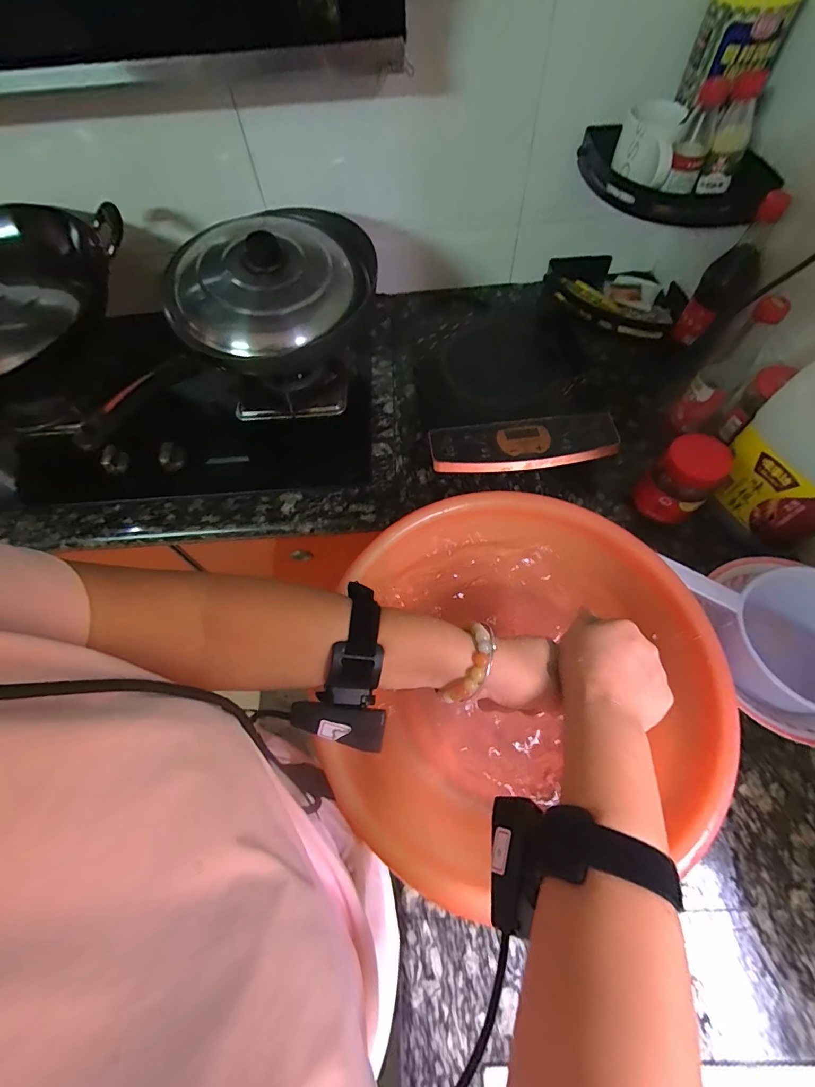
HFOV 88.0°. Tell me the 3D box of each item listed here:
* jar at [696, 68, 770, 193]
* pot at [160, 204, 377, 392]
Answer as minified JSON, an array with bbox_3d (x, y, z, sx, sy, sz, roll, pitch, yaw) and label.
[{"bbox_3d":[0.450,-0.565,0.590,0.051,0.122,0.047,10,37,9],"label":"jar"},{"bbox_3d":[-0.210,-0.381,0.688,0.279,0.176,0.294,-2,62,3],"label":"pot"}]

